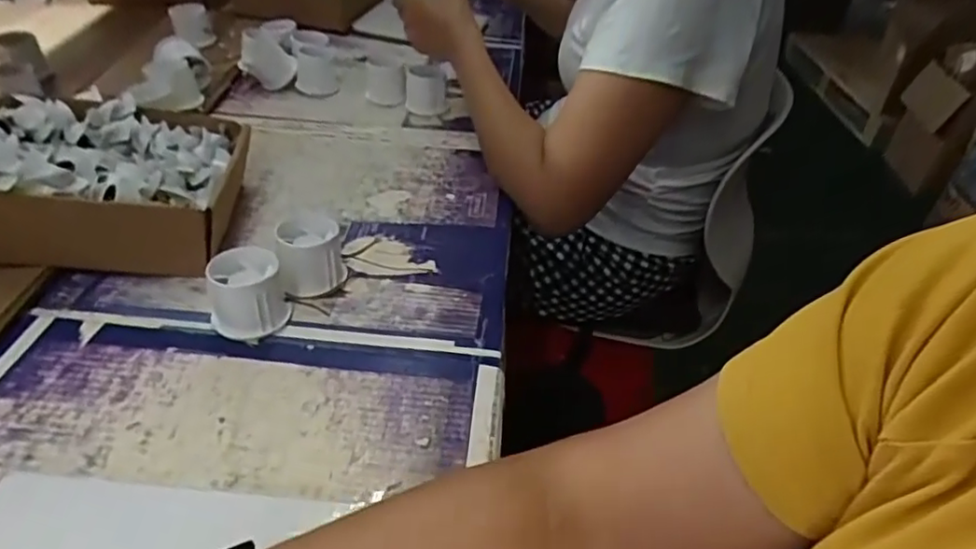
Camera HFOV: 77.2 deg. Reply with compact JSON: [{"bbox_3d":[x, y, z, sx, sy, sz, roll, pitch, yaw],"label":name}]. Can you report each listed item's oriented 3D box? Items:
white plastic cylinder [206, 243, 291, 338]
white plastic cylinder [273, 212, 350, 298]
[{"bbox_3d":[-0.185,0.014,0.470,0.054,0.054,0.052,2,39,-2],"label":"white plastic cylinder"},{"bbox_3d":[-0.149,-0.017,0.520,0.051,0.051,0.055,-3,39,-8],"label":"white plastic cylinder"}]

